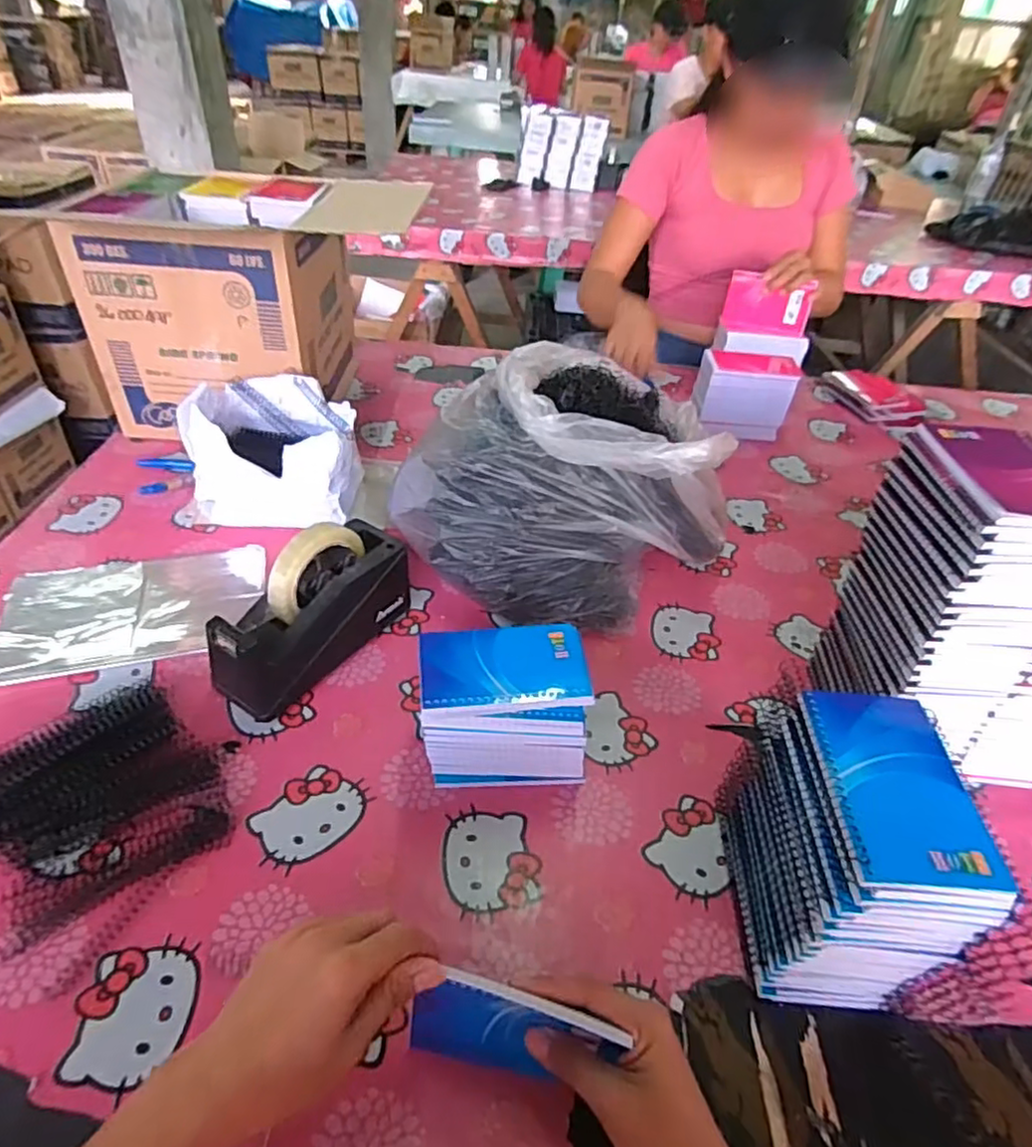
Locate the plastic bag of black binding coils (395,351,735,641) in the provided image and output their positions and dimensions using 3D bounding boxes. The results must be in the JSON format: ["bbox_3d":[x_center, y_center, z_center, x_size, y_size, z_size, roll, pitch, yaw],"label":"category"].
[{"bbox_3d":[0.076,-0.113,0.750,0.309,0.234,0.348,29,46,26],"label":"plastic bag of black binding coils"}]

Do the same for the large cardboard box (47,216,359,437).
[{"bbox_3d":[-0.408,-0.375,0.962,0.282,0.288,0.295,5,41,1],"label":"large cardboard box"}]

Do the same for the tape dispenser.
[{"bbox_3d":[-0.193,0.031,0.632,0.069,0.126,0.202,27,45,24],"label":"tape dispenser"}]

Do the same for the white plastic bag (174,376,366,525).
[{"bbox_3d":[-0.299,-0.155,0.833,0.201,0.128,0.152,6,41,1],"label":"white plastic bag"}]

